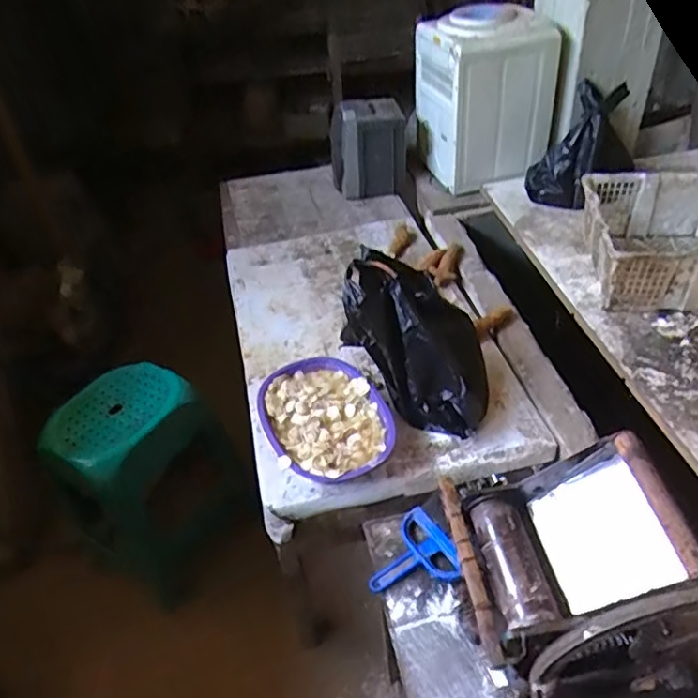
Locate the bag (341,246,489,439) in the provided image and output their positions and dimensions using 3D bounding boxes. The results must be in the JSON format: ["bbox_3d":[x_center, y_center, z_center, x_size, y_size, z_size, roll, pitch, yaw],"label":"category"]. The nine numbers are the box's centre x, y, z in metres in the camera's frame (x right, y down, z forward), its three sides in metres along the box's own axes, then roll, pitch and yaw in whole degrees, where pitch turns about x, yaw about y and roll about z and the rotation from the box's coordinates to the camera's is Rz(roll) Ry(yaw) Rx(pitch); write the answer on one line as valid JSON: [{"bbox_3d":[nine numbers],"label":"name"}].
[{"bbox_3d":[0.138,-0.021,1.117,0.269,0.259,0.197,20,49,26],"label":"bag"}]

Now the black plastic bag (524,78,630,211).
[{"bbox_3d":[0.611,-0.562,1.633,0.118,0.343,0.158,3,26,-48],"label":"black plastic bag"}]

